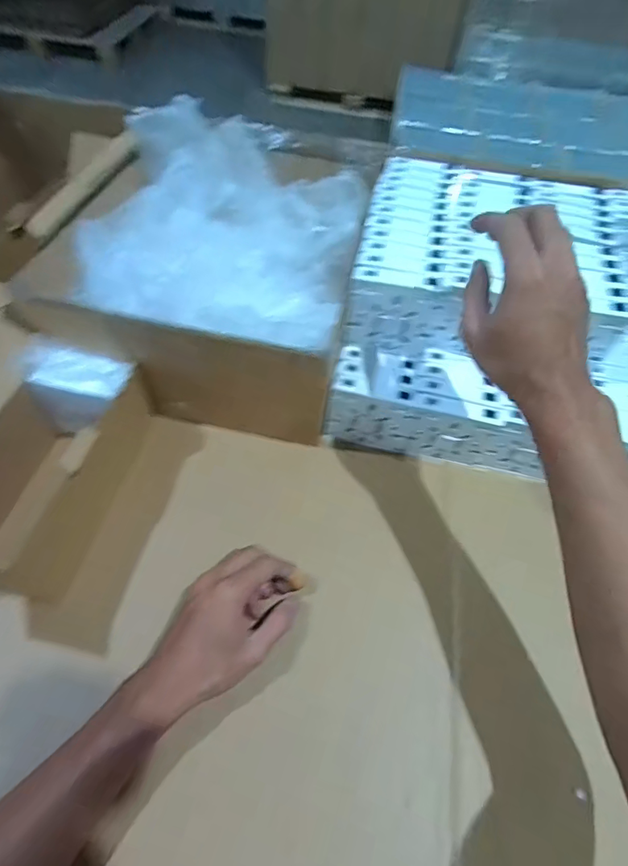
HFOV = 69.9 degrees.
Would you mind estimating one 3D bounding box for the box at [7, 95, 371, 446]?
[{"bbox_3d":[-0.103,-0.188,0.506,0.291,0.162,0.310,14,56,5],"label":"box"}]

